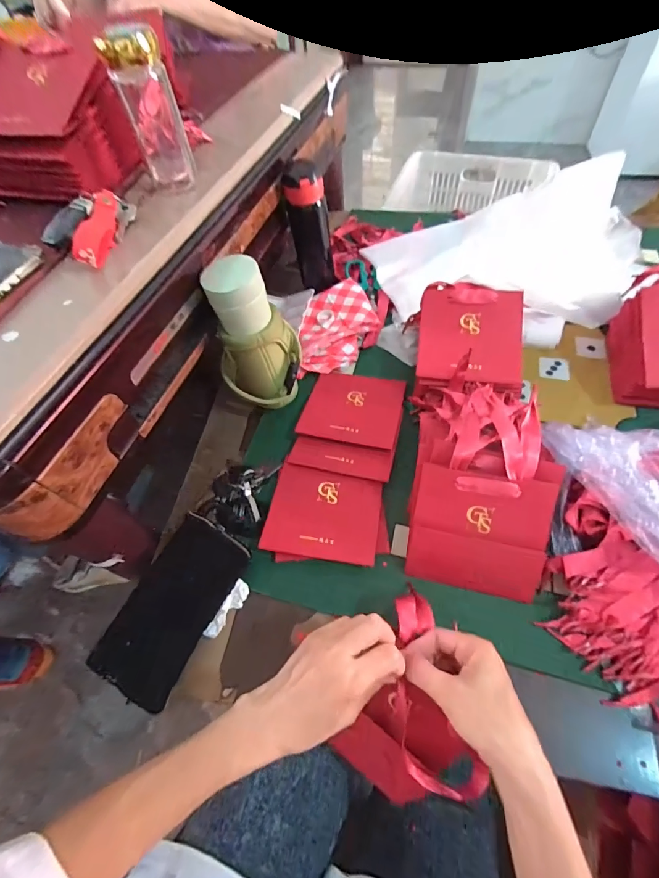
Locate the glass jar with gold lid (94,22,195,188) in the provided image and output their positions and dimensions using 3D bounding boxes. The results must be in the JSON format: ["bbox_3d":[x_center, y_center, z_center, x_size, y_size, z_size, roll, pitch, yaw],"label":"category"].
[{"bbox_3d":[-0.187,-0.343,0.407,0.055,0.131,0.044,-21,58,-9],"label":"glass jar with gold lid"}]

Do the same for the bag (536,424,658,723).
[{"bbox_3d":[0.329,0.126,0.390,0.197,0.105,0.277,13,59,12],"label":"bag"}]

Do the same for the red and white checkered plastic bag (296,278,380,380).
[{"bbox_3d":[0.016,-0.200,0.667,0.134,0.043,0.198,-1,57,3],"label":"red and white checkered plastic bag"}]

